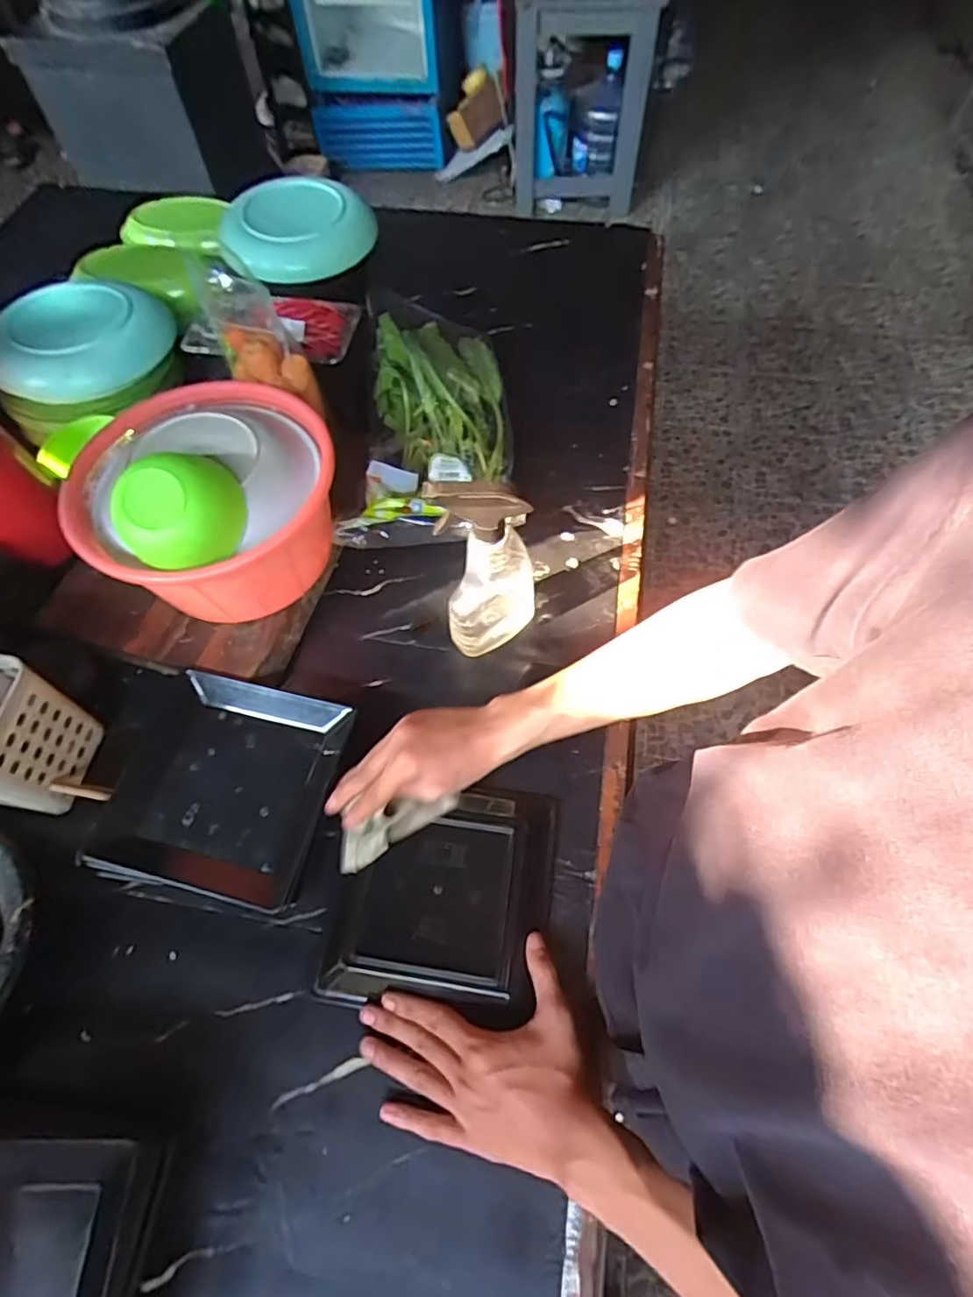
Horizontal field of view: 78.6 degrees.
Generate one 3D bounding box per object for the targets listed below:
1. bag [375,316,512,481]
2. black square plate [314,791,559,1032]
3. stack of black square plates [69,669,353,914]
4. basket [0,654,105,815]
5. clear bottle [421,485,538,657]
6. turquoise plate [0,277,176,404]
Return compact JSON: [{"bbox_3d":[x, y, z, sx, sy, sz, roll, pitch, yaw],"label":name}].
[{"bbox_3d":[-0.057,-0.326,0.770,0.164,0.091,0.292,-4,62,-2],"label":"bag"},{"bbox_3d":[-0.036,0.212,0.528,0.181,0.023,0.187,7,62,5],"label":"black square plate"},{"bbox_3d":[-0.254,0.131,0.576,0.201,0.032,0.195,10,62,6],"label":"stack of black square plates"},{"bbox_3d":[-0.431,0.087,0.549,0.066,0.121,0.120,11,62,6],"label":"basket"},{"bbox_3d":[0.001,-0.082,0.577,0.098,0.220,0.062,-35,67,-17],"label":"clear bottle"},{"bbox_3d":[-0.557,-0.440,0.826,0.218,0.053,0.202,0,62,0],"label":"turquoise plate"}]

